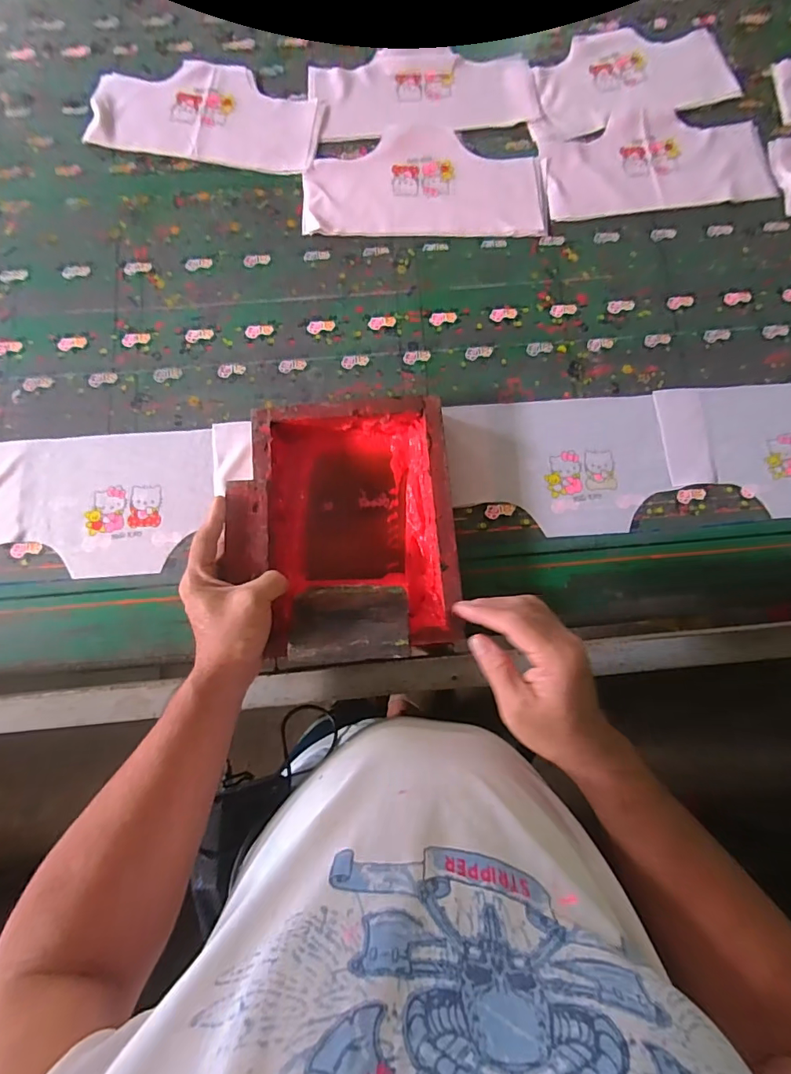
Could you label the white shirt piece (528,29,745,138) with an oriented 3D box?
[{"bbox_3d":[0.333,-0.655,0.663,0.281,0.008,0.165,-16,77,-4],"label":"white shirt piece"}]

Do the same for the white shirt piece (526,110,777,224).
[{"bbox_3d":[0.349,-0.504,0.634,0.304,0.011,0.149,-6,77,-2],"label":"white shirt piece"}]

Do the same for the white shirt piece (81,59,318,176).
[{"bbox_3d":[-0.255,-0.580,0.643,0.306,0.007,0.155,10,77,2],"label":"white shirt piece"}]

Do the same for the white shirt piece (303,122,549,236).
[{"bbox_3d":[0.039,-0.471,0.623,0.310,0.013,0.165,-1,77,0],"label":"white shirt piece"}]

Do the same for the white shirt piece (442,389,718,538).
[{"bbox_3d":[0.218,-0.085,0.549,0.308,0.008,0.160,-6,83,-3],"label":"white shirt piece"}]

